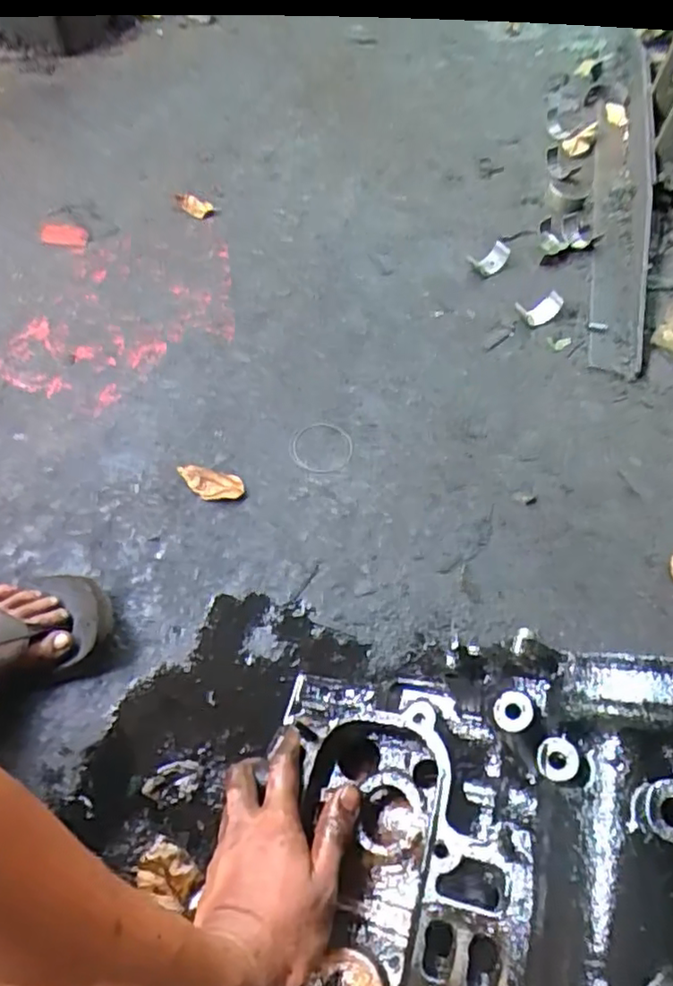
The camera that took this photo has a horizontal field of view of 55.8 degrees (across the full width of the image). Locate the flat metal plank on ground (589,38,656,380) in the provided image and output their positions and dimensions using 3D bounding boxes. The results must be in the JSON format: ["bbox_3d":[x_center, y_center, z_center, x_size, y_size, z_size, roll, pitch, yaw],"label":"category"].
[{"bbox_3d":[0.474,-0.492,1.047,0.096,0.031,0.695,15,67,-5],"label":"flat metal plank on ground"}]

